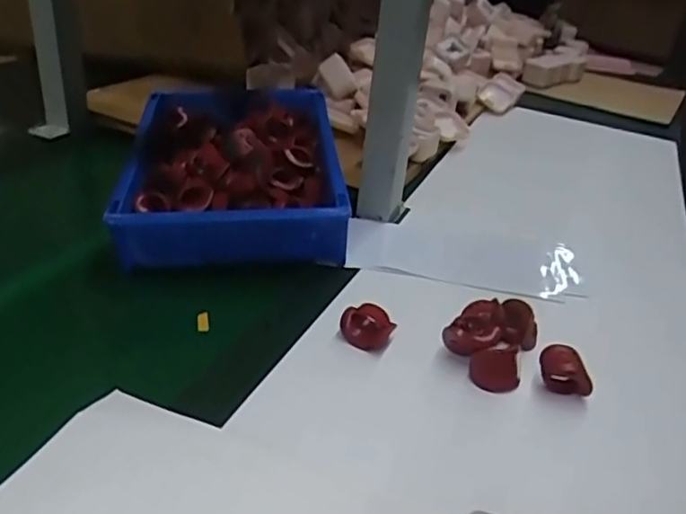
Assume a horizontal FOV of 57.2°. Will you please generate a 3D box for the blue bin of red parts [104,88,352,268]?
[{"bbox_3d":[-0.118,-0.095,0.677,0.212,0.077,0.300,0,31,-10],"label":"blue bin of red parts"}]

